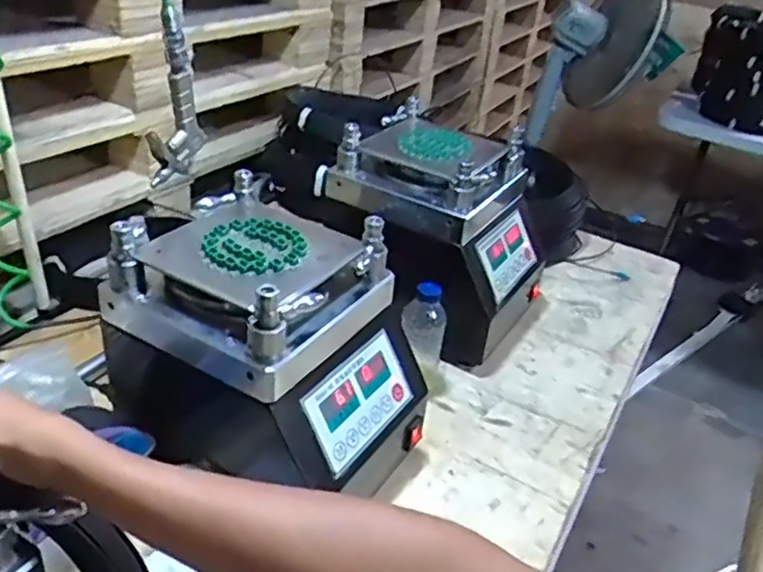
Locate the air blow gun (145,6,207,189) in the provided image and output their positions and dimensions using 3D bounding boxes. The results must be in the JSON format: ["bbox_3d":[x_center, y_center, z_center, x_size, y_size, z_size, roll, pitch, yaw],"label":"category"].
[{"bbox_3d":[-0.222,-0.201,0.741,0.033,0.165,0.066,12,33,6],"label":"air blow gun"}]

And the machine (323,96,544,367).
[{"bbox_3d":[0.091,-0.081,1.038,0.298,0.270,0.258,18,35,15],"label":"machine"}]

